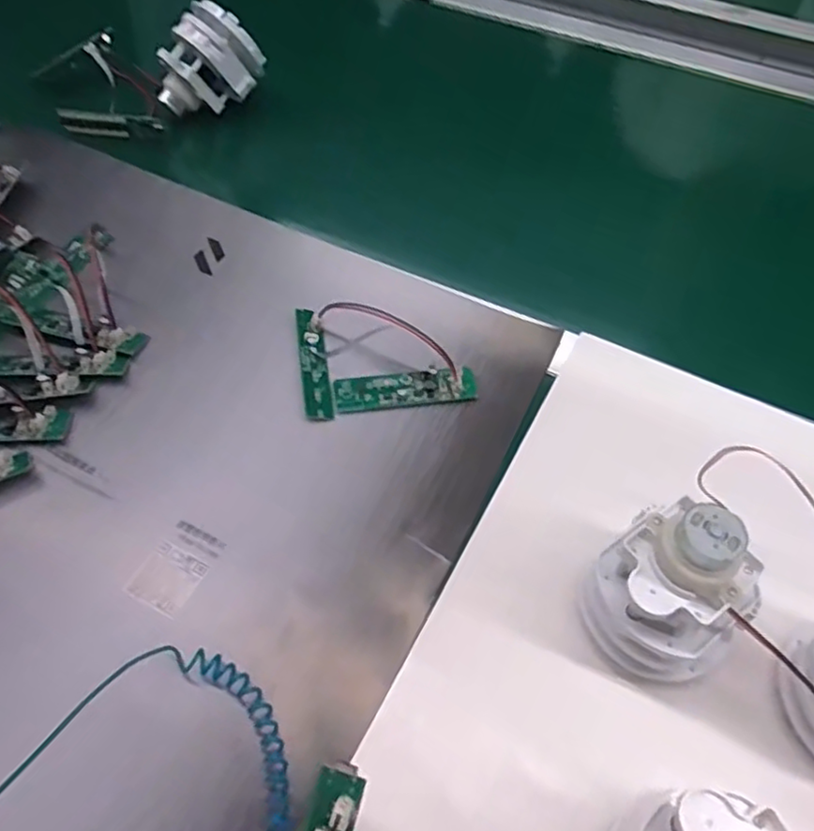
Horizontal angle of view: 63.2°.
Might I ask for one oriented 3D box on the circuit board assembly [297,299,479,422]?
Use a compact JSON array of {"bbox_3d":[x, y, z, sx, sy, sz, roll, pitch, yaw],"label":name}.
[{"bbox_3d":[-0.015,-0.042,0.394,0.098,0.032,0.079,-9,56,-10],"label":"circuit board assembly"}]

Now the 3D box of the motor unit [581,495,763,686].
[{"bbox_3d":[0.114,0.076,0.282,0.060,0.087,0.065,-32,63,-24],"label":"motor unit"}]

